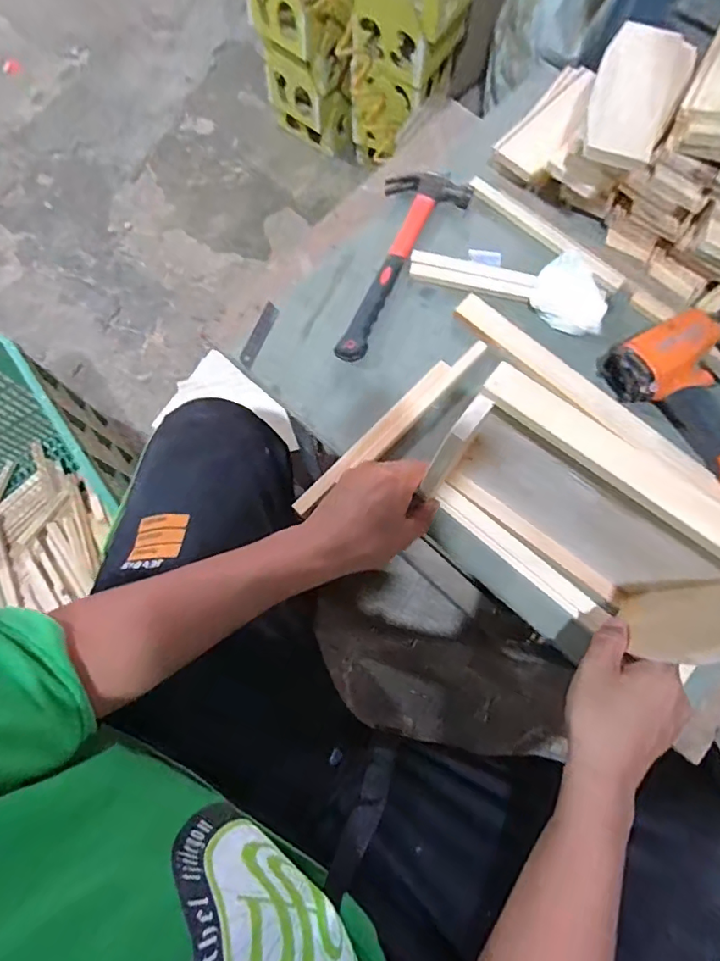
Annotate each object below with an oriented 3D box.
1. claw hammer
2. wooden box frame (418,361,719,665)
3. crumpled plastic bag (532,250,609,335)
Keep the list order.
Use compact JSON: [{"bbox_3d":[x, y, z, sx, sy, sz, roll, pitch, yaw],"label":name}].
[{"bbox_3d":[0.025,-0.263,0.592,0.095,0.024,0.268,32,77,8],"label":"claw hammer"},{"bbox_3d":[0.166,0.040,0.414,0.229,0.213,0.073,38,78,9],"label":"wooden box frame"},{"bbox_3d":[0.241,-0.208,0.567,0.085,0.037,0.067,38,78,9],"label":"crumpled plastic bag"}]

